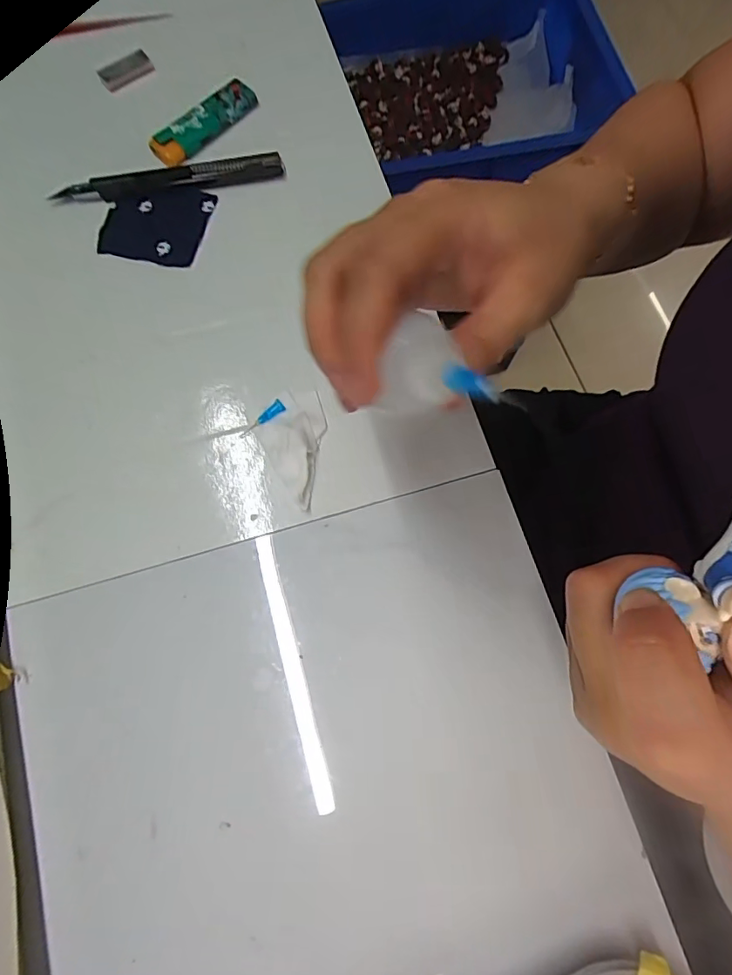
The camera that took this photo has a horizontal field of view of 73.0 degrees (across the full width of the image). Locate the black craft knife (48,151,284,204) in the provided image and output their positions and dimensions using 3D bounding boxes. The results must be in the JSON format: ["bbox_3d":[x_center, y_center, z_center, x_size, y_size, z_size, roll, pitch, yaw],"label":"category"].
[{"bbox_3d":[-0.125,-0.199,0.321,0.141,0.011,0.019,-10,73,-4],"label":"black craft knife"}]

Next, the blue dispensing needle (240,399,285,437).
[{"bbox_3d":[-0.060,-0.038,0.281,0.031,0.004,0.006,-37,76,6],"label":"blue dispensing needle"}]

